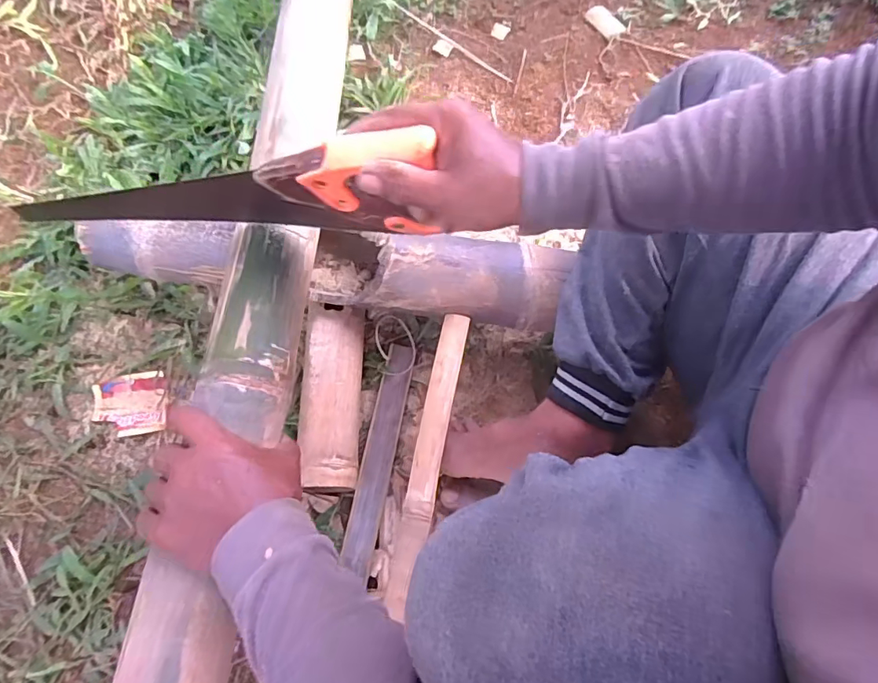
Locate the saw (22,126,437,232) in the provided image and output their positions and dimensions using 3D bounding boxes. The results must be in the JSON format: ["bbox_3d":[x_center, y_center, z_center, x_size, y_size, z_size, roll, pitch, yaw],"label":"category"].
[{"bbox_3d":[-0.181,-0.115,0.433,0.401,0.099,0.025,1,69,21],"label":"saw"}]

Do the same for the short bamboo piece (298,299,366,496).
[{"bbox_3d":[-0.123,0.067,0.597,0.067,0.063,0.209,-1,70,2],"label":"short bamboo piece"}]

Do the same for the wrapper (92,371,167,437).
[{"bbox_3d":[-0.382,0.079,0.627,0.085,0.007,0.076,-11,71,-3],"label":"wrapper"}]

